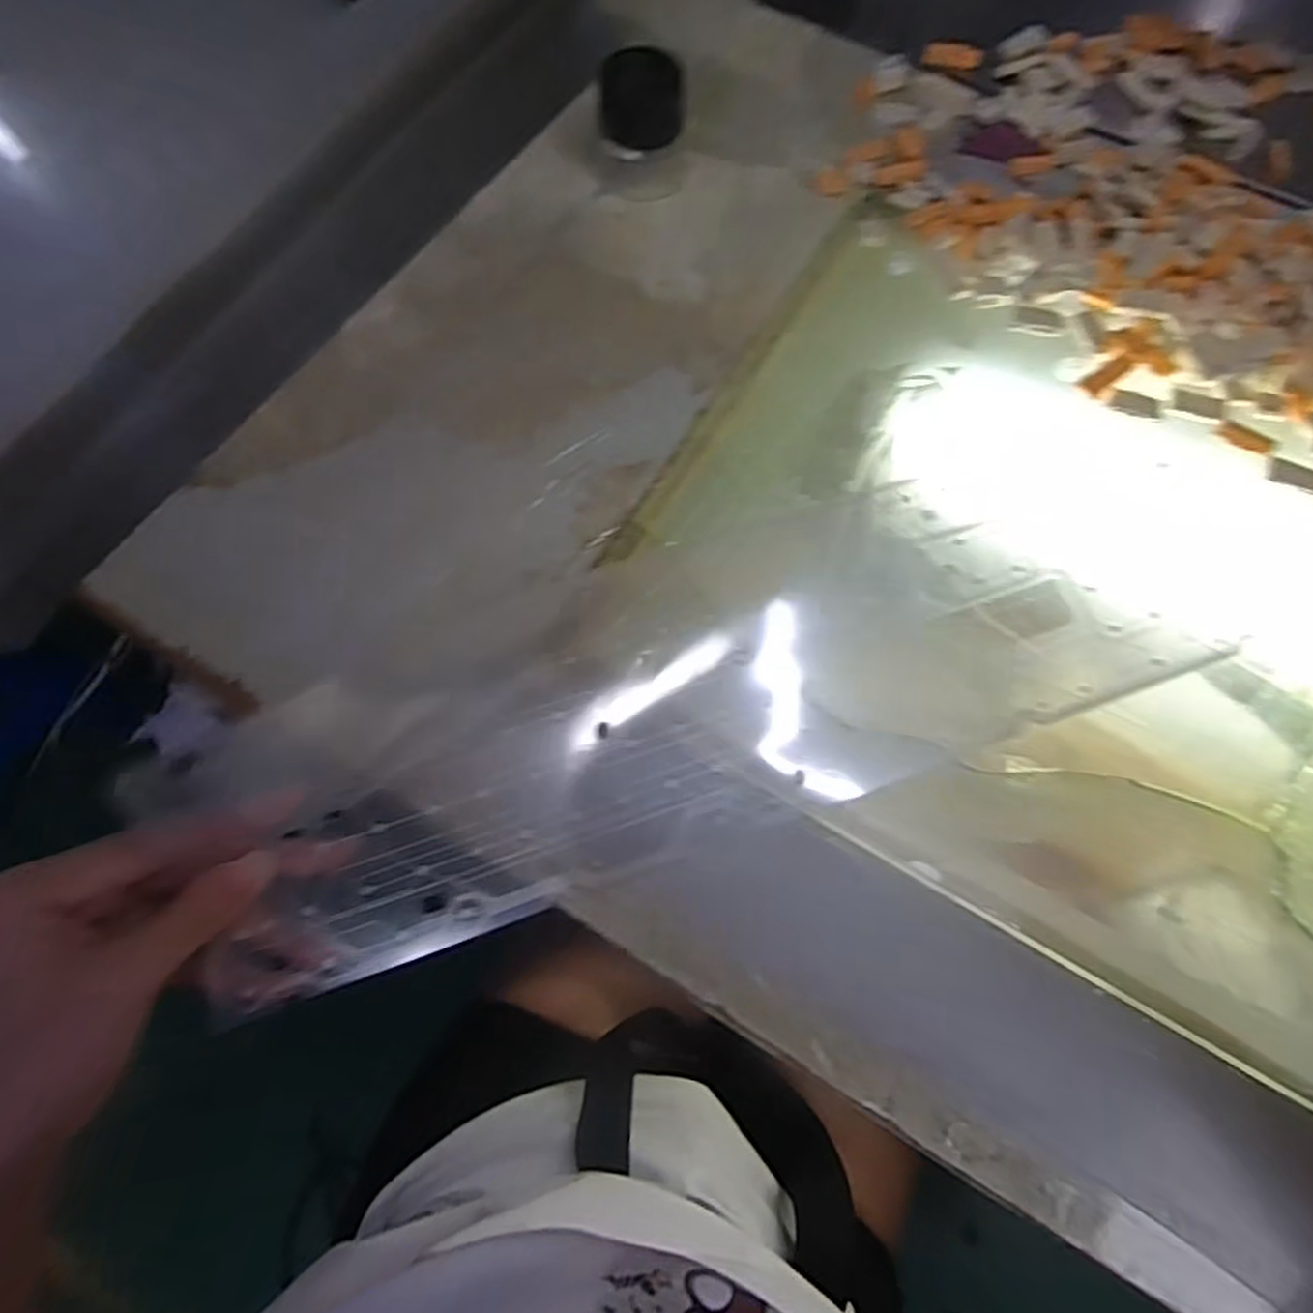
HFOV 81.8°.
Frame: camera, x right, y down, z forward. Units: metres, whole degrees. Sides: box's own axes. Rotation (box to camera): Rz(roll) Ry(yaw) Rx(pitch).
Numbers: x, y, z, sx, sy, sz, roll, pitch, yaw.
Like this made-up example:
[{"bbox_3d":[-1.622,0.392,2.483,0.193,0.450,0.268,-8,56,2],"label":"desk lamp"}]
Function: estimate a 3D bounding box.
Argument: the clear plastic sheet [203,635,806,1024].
[{"bbox_3d":[-0.050,0.052,0.271,0.196,0.018,0.076,-23,73,-14],"label":"clear plastic sheet"}]

